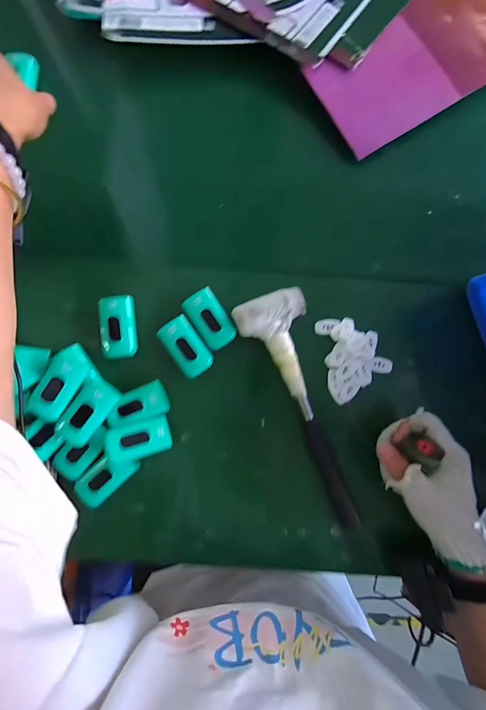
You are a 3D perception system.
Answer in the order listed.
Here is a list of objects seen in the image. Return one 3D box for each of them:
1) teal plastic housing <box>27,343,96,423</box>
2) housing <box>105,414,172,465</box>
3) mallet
[{"bbox_3d":[-0.190,0.028,0.318,0.037,0.024,0.083,21,70,0],"label":"teal plastic housing"},{"bbox_3d":[-0.112,0.093,0.322,0.065,0.011,0.038,-12,84,-21],"label":"housing"},{"bbox_3d":[0.065,0.065,0.342,0.076,0.047,0.269,-17,84,-5],"label":"mallet"}]

